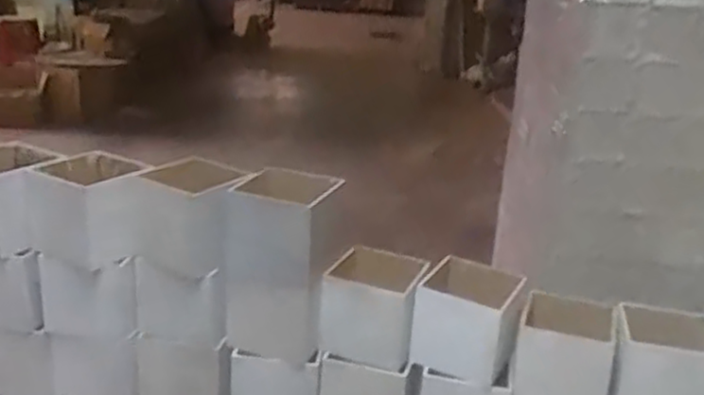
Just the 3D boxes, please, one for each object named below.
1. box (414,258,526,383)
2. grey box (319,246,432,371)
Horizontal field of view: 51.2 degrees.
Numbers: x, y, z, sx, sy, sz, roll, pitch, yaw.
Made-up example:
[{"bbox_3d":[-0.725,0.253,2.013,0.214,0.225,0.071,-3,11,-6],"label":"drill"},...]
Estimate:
[{"bbox_3d":[0.148,0.150,0.952,0.123,0.109,0.123,8,21,15],"label":"box"},{"bbox_3d":[0.031,0.141,0.980,0.114,0.102,0.147,7,21,10],"label":"grey box"}]

